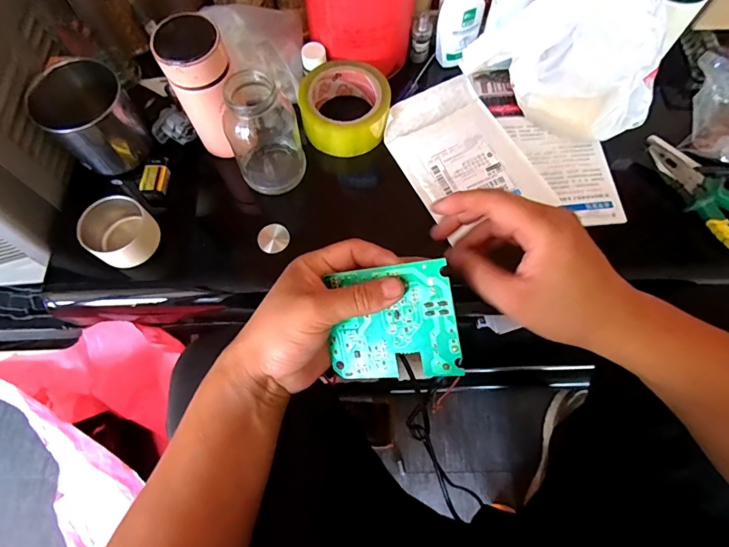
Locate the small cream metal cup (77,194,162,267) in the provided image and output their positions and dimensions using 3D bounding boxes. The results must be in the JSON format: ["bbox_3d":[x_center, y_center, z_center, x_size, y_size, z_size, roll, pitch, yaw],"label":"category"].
[{"bbox_3d":[-0.257,-0.043,0.447,0.061,0.046,0.062,0,68,0],"label":"small cream metal cup"}]

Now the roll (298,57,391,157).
[{"bbox_3d":[-0.024,-0.197,0.502,0.101,0.044,0.102,0,68,0],"label":"roll"}]

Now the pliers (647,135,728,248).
[{"bbox_3d":[0.387,-0.074,0.464,0.050,0.024,0.200,-32,71,-12],"label":"pliers"}]

